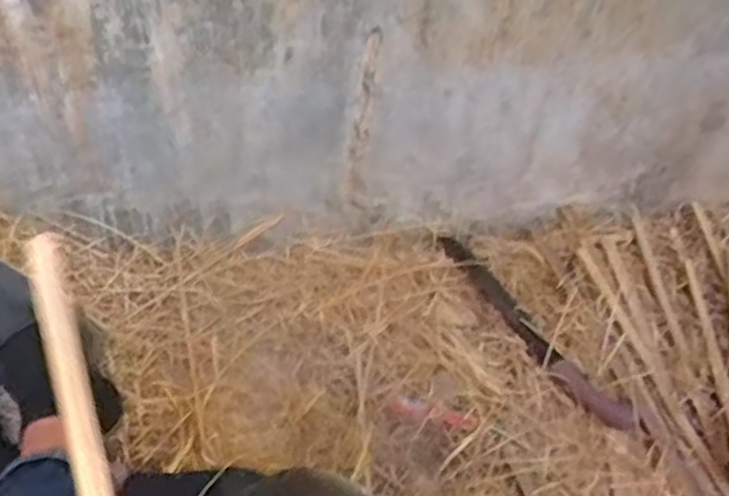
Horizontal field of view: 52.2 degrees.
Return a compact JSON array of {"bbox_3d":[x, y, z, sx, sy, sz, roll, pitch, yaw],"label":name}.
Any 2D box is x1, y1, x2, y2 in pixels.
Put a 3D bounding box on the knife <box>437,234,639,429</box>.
[{"bbox_3d":[0.230,0.110,1.080,0.065,0.038,0.412,-23,52,-28],"label":"knife"}]

